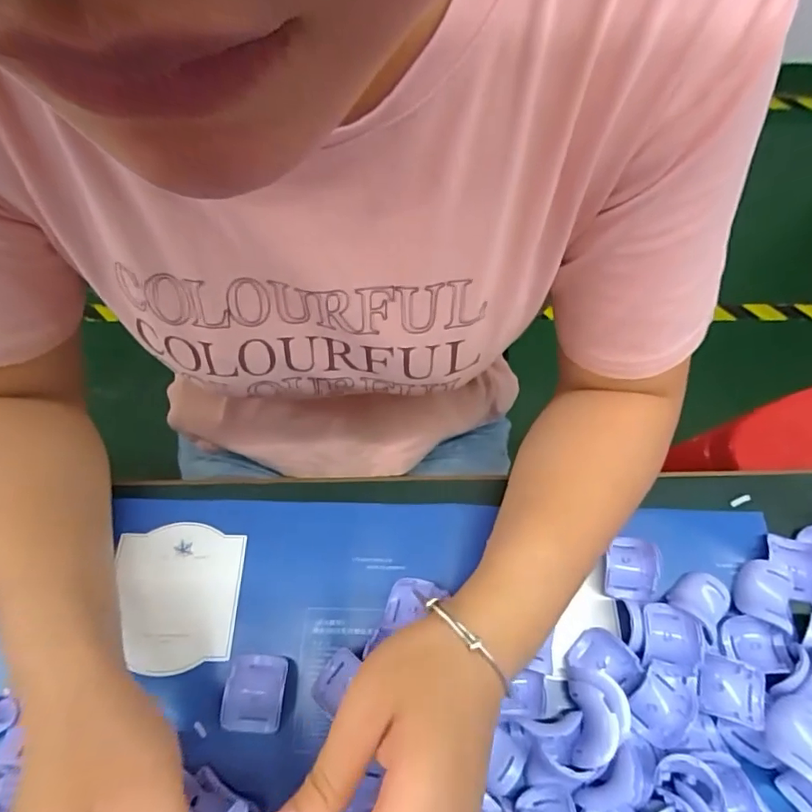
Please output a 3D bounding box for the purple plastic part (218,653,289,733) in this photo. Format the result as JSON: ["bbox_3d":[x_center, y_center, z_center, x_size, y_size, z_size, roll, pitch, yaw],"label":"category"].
[{"bbox_3d":[-0.081,0.154,0.274,0.031,0.013,0.036,4,65,0],"label":"purple plastic part"}]

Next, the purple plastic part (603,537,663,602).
[{"bbox_3d":[0.137,0.098,0.312,0.030,0.016,0.037,13,65,4],"label":"purple plastic part"}]

